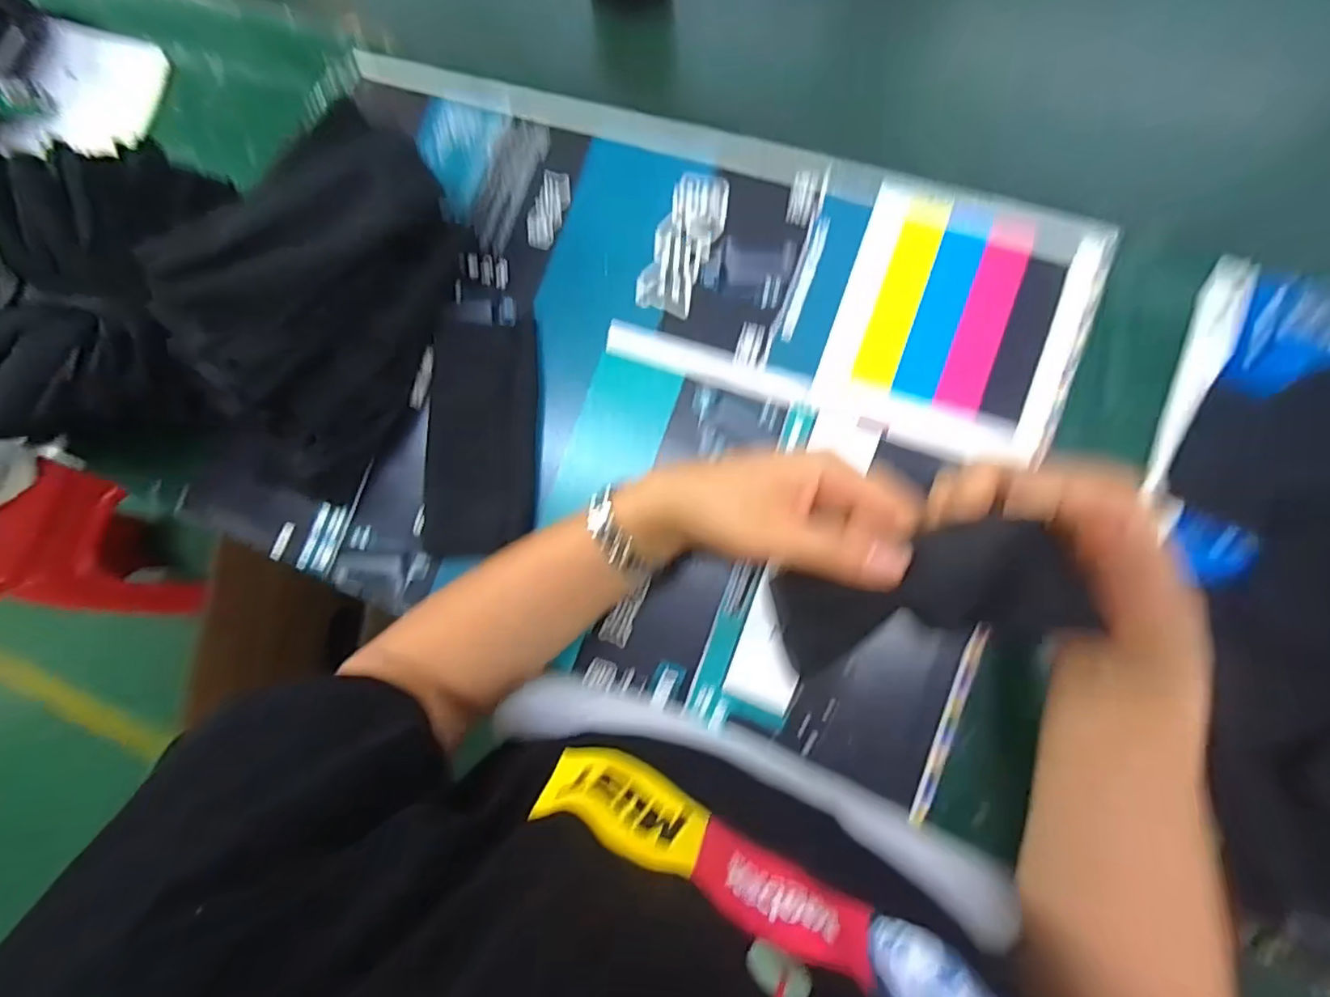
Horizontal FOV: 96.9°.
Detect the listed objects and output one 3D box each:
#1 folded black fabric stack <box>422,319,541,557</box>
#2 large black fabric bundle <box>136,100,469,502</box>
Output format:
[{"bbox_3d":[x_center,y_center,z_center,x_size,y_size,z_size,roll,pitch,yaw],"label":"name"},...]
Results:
[{"bbox_3d":[-0.130,-0.044,0.416,0.077,0.014,0.164,1,85,7],"label":"folded black fabric stack"},{"bbox_3d":[-0.245,-0.129,0.393,0.144,0.094,0.243,17,87,9],"label":"large black fabric bundle"}]

